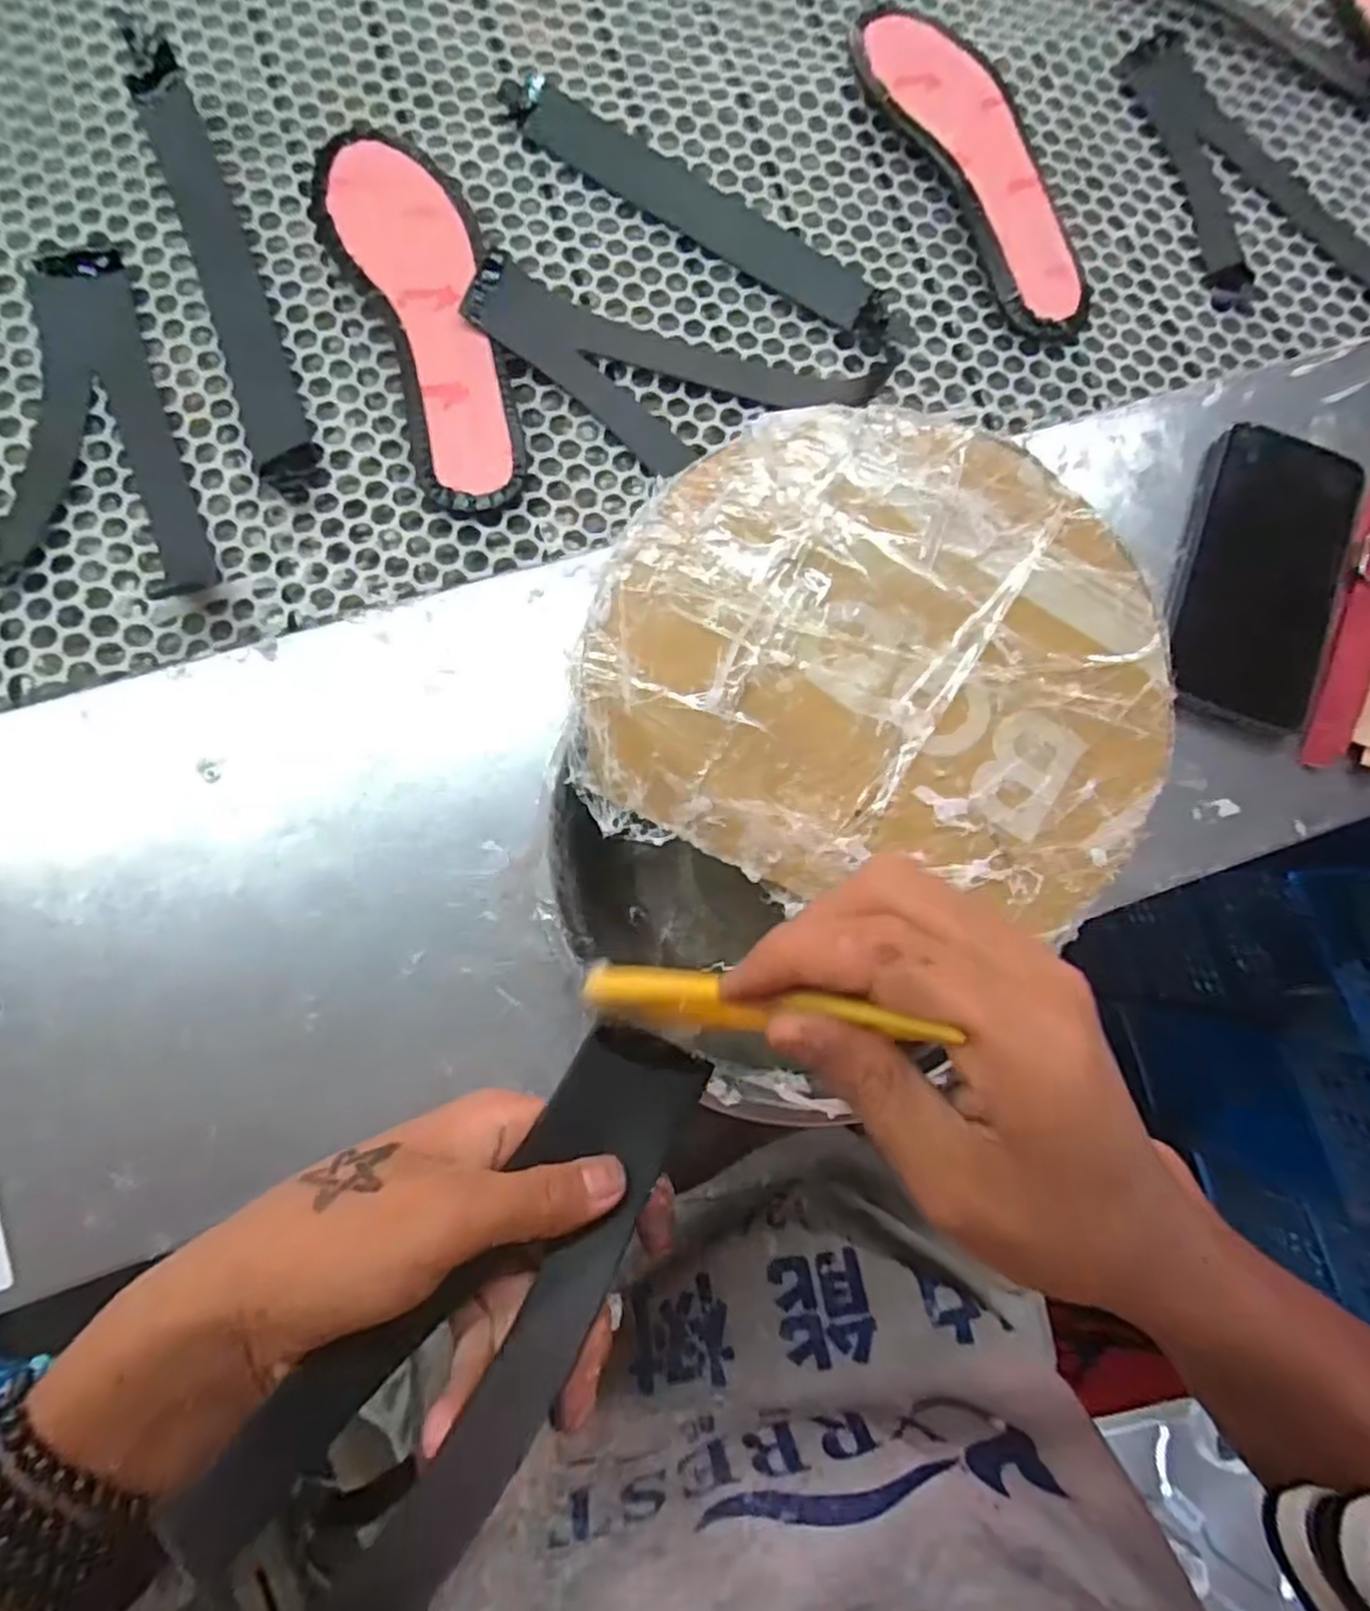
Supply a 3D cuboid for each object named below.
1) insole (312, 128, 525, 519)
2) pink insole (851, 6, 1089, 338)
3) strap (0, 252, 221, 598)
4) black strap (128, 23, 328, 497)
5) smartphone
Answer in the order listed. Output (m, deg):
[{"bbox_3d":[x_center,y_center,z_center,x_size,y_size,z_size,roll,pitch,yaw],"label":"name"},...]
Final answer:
[{"bbox_3d":[-0.135,-0.263,0.407,0.071,0.016,0.232,-21,83,-7],"label":"insole"},{"bbox_3d":[0.174,-0.381,0.446,0.076,0.018,0.235,-27,84,-8],"label":"pink insole"},{"bbox_3d":[-0.302,-0.197,0.390,0.102,0.005,0.196,-8,82,-5],"label":"strap"},{"bbox_3d":[-0.243,-0.281,0.397,0.030,0.029,0.253,-20,83,-7],"label":"black strap"},{"bbox_3d":[0.292,-0.116,0.382,0.080,0.015,0.146,18,80,-1],"label":"smartphone"}]

